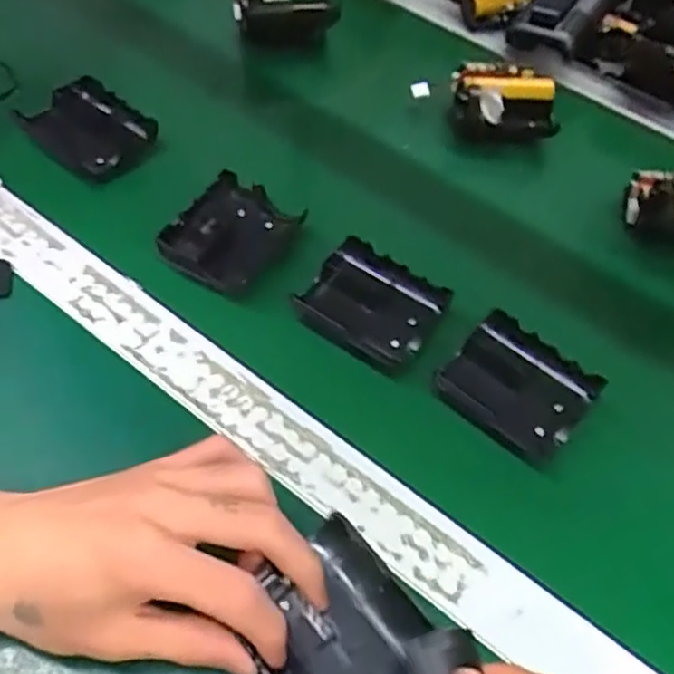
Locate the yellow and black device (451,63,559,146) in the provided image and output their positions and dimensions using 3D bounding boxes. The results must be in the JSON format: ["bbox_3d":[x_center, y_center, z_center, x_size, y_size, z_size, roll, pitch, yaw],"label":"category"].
[{"bbox_3d":[0.134,-0.187,0.547,0.080,0.040,0.054,0,55,-7],"label":"yellow and black device"}]

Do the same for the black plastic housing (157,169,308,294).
[{"bbox_3d":[-0.067,-0.067,0.440,0.066,0.026,0.080,28,56,13],"label":"black plastic housing"}]

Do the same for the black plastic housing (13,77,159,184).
[{"bbox_3d":[-0.179,-0.148,0.490,0.091,0.028,0.065,36,58,18],"label":"black plastic housing"}]

